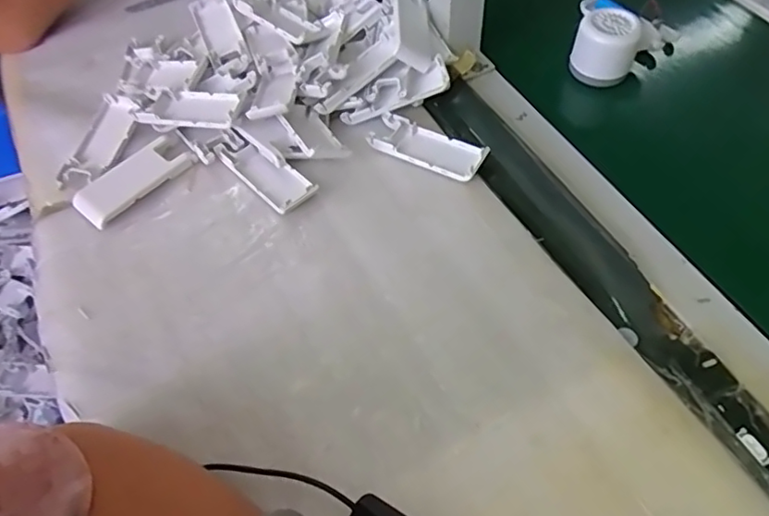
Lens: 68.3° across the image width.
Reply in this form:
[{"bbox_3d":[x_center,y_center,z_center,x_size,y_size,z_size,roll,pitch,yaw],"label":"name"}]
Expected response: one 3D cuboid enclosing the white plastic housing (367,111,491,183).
[{"bbox_3d":[0.039,-0.098,0.507,0.103,0.016,0.043,22,59,18],"label":"white plastic housing"}]

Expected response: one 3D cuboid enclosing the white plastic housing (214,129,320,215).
[{"bbox_3d":[-0.105,-0.076,0.497,0.104,0.022,0.039,37,64,25],"label":"white plastic housing"}]

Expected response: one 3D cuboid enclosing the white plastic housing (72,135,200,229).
[{"bbox_3d":[-0.216,-0.067,0.491,0.036,0.021,0.100,36,64,25],"label":"white plastic housing"}]

